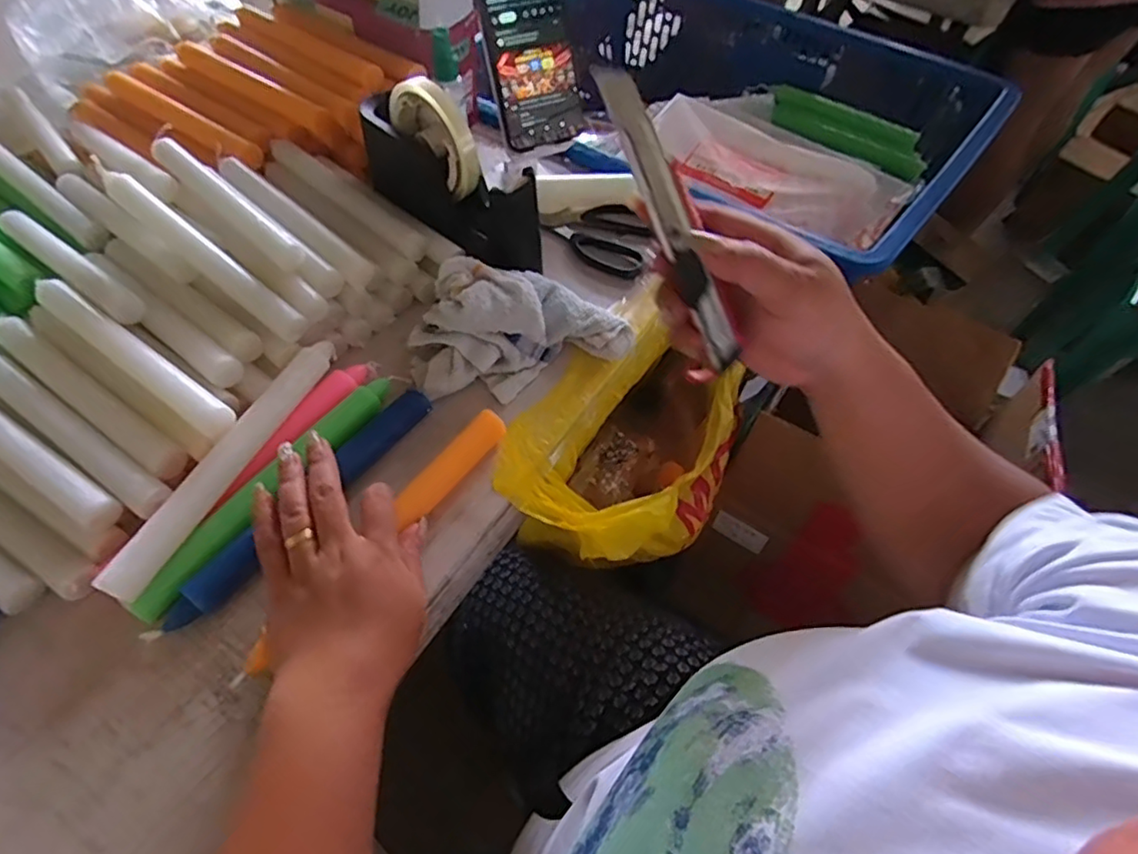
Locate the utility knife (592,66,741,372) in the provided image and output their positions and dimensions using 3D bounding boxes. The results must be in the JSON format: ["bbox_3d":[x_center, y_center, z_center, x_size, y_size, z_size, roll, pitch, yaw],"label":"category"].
[{"bbox_3d":[0.054,-0.110,0.322,0.009,0.155,0.020,-40,24,-26],"label":"utility knife"}]

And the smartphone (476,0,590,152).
[{"bbox_3d":[-0.033,-0.325,0.510,0.076,0.161,0.015,-21,32,-12],"label":"smartphone"}]

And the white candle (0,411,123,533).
[{"bbox_3d":[-0.354,0.011,0.390,0.193,0.018,0.022,29,59,16],"label":"white candle"}]

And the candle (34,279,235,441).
[{"bbox_3d":[-0.297,-0.048,0.417,0.193,0.020,0.021,31,59,17],"label":"candle"}]

